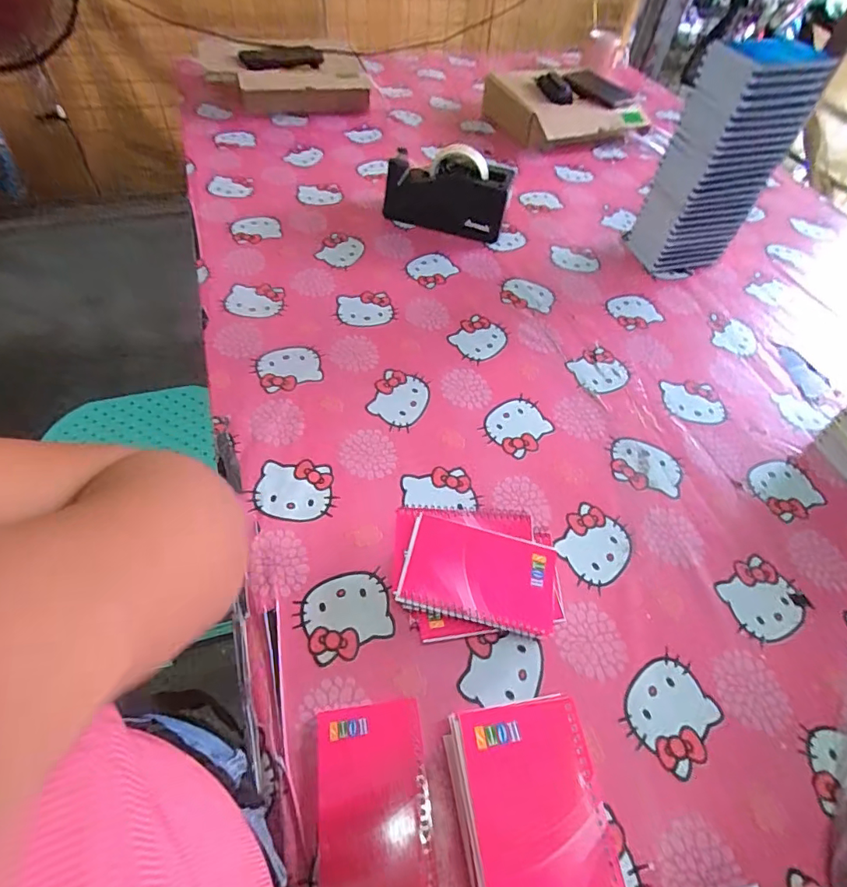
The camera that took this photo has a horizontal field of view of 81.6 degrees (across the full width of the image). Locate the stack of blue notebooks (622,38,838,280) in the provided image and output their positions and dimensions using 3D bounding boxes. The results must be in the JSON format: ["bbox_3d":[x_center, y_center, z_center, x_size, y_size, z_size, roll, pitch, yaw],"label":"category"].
[{"bbox_3d":[0.422,-0.403,0.720,0.140,0.291,0.104,-12,56,-14],"label":"stack of blue notebooks"}]

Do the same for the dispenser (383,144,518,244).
[{"bbox_3d":[0.037,-0.410,0.796,0.199,0.115,0.062,15,54,5],"label":"dispenser"}]

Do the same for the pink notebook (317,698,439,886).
[{"bbox_3d":[-0.036,0.265,0.360,0.080,0.008,0.128,-4,54,-9],"label":"pink notebook"}]

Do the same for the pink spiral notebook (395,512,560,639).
[{"bbox_3d":[0.052,0.117,0.438,0.136,0.012,0.082,16,58,1],"label":"pink spiral notebook"}]

